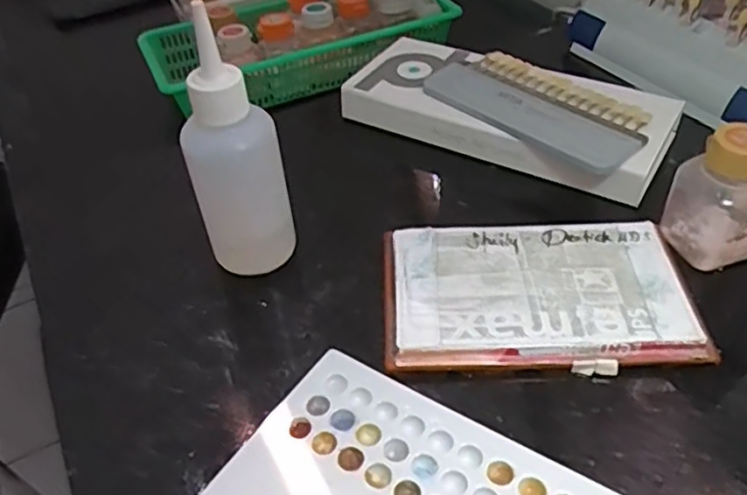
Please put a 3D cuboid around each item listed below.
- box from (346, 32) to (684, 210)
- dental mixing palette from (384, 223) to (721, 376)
[{"bbox_3d":[0.090,-0.095,0.453,0.215,0.035,0.088,22,50,27],"label":"box"},{"bbox_3d":[0.082,0.023,0.335,0.148,0.015,0.089,-2,43,4],"label":"dental mixing palette"}]

